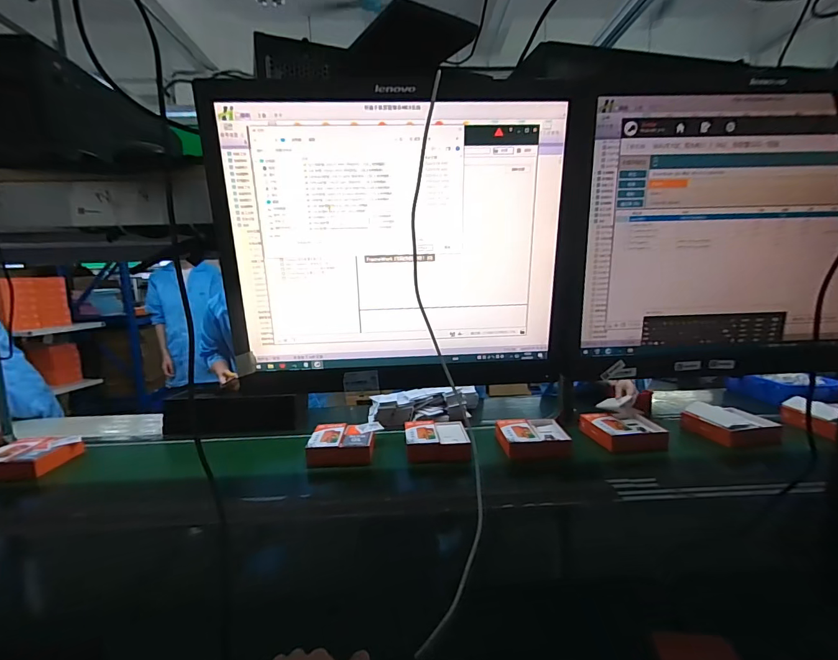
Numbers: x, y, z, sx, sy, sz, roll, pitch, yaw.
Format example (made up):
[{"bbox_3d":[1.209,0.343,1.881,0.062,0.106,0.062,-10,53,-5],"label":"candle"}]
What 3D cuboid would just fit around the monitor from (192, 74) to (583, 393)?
[{"bbox_3d":[-0.018,-0.084,0.436,0.374,0.298,0.069,-1,8,-8],"label":"monitor"}]

